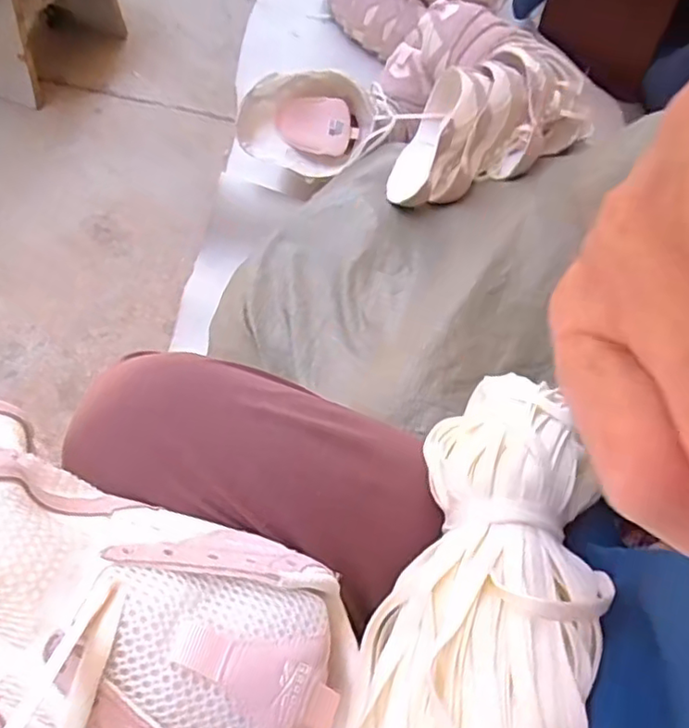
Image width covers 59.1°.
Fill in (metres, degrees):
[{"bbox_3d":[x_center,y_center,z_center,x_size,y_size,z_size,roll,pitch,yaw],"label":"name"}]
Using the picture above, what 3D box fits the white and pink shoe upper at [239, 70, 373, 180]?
[{"bbox_3d":[-0.064,-0.372,0.937,0.191,0.148,0.080,10,11,-24],"label":"white and pink shoe upper"}]

